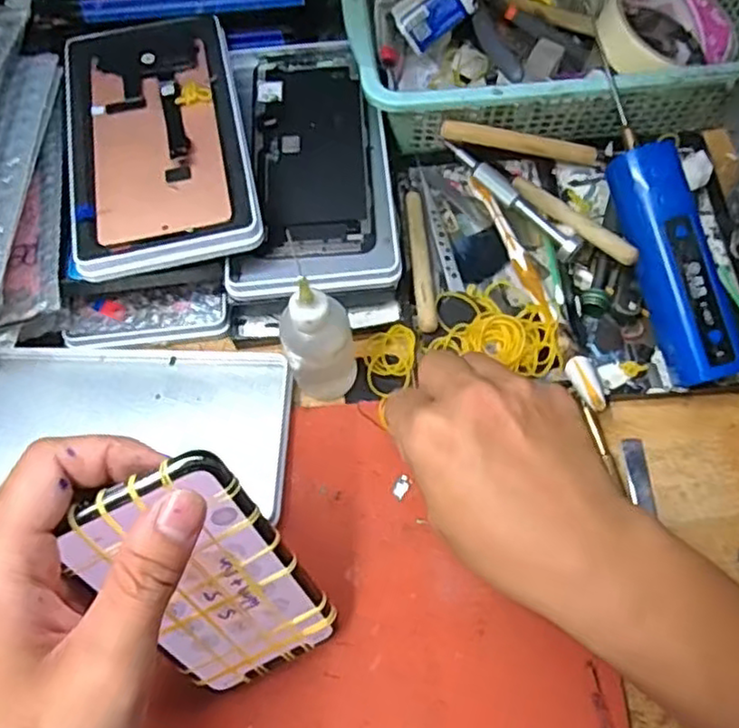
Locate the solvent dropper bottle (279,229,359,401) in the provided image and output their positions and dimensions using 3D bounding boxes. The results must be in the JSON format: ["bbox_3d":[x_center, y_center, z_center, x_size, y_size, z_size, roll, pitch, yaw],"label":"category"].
[{"bbox_3d":[-0.026,-0.016,0.347,0.035,0.120,0.033,-1,66,2],"label":"solvent dropper bottle"}]

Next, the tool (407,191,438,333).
[{"bbox_3d":[0.031,-0.065,0.419,0.012,0.015,0.101,-5,65,1],"label":"tool"}]

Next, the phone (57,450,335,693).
[{"bbox_3d":[-0.063,0.094,0.282,0.068,0.141,0.011,-28,40,-10],"label":"phone"}]

